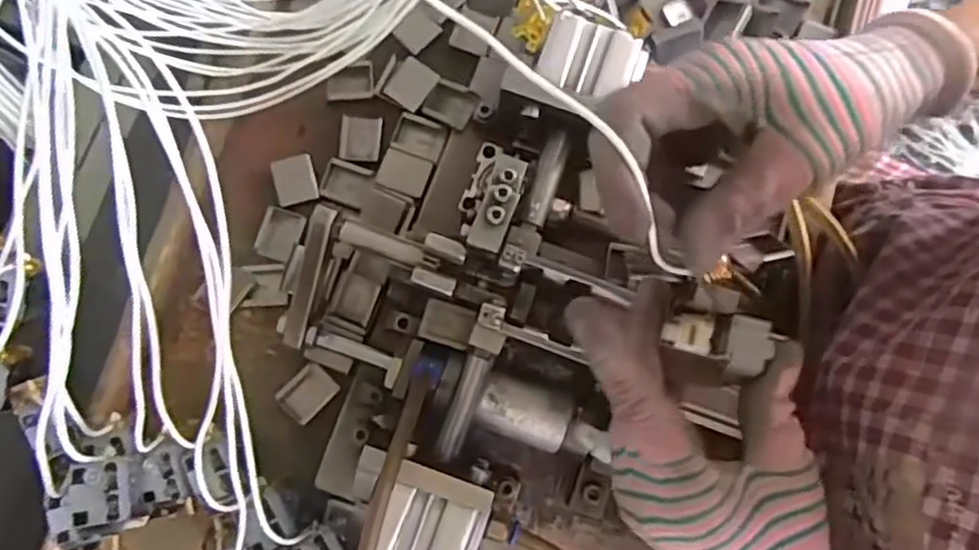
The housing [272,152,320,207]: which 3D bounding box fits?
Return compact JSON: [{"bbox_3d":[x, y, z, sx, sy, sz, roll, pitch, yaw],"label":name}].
[{"bbox_3d":[-0.127,-0.062,0.457,0.026,0.004,0.032,-18,82,-1],"label":"housing"}]

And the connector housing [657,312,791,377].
[{"bbox_3d":[0.099,0.028,0.300,0.044,0.014,0.023,8,78,23],"label":"connector housing"}]

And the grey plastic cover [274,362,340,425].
[{"bbox_3d":[-0.117,0.076,0.451,0.027,0.006,0.033,42,85,6],"label":"grey plastic cover"}]

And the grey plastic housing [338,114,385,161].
[{"bbox_3d":[-0.085,-0.091,0.464,0.028,0.004,0.029,7,94,12],"label":"grey plastic housing"}]

